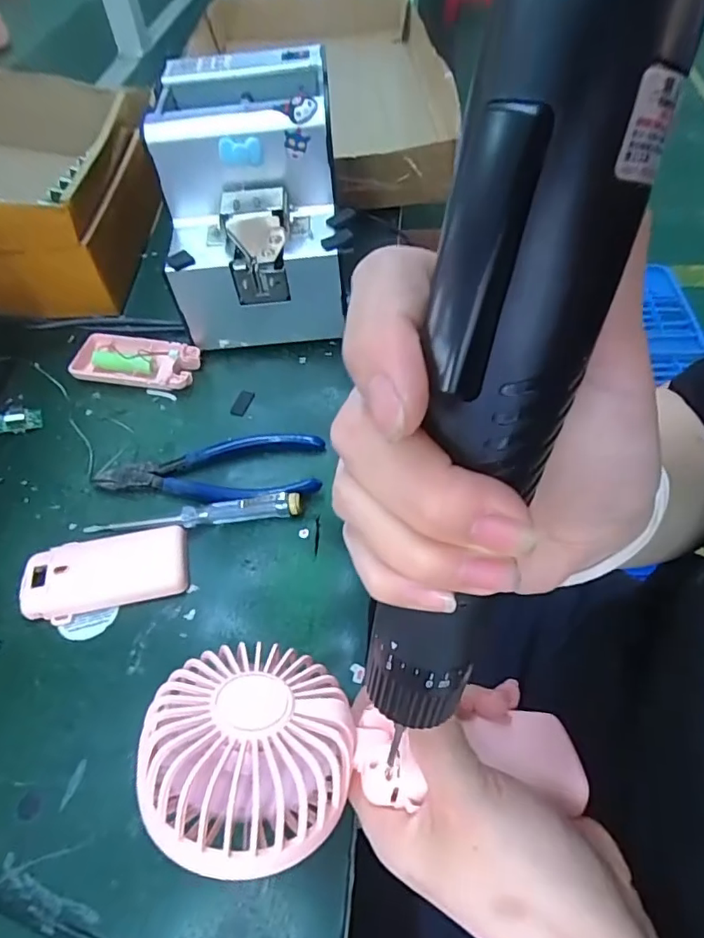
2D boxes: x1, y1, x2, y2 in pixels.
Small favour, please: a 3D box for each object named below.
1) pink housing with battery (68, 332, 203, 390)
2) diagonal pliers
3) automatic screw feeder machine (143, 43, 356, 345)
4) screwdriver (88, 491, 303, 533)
[{"bbox_3d":[-0.169,-0.086,0.428,0.093,0.013,0.046,6,55,8],"label":"pink housing with battery"},{"bbox_3d":[-0.096,0.001,0.366,0.152,0.011,0.052,-4,54,0],"label":"diagonal pliers"},{"bbox_3d":[-0.073,-0.209,0.428,0.128,0.142,0.169,-5,54,0],"label":"automatic screw feeder machine"},{"bbox_3d":[-0.101,0.028,0.344,0.137,0.016,0.015,-6,54,-1],"label":"screwdriver"}]

